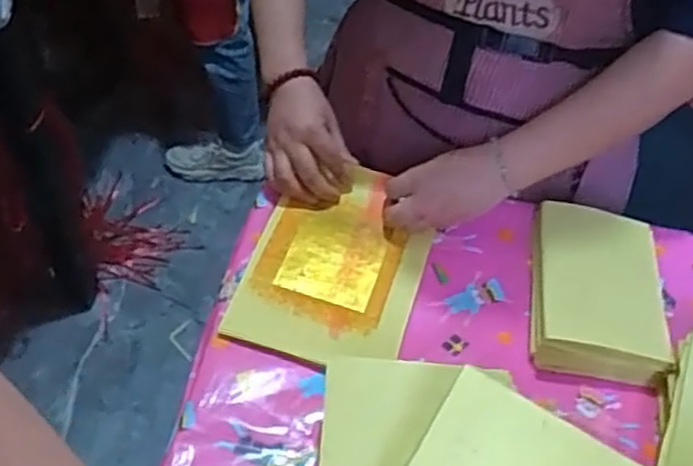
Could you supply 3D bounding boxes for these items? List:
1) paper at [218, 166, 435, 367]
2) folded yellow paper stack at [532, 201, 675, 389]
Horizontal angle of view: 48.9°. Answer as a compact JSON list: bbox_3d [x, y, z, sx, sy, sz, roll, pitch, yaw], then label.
[{"bbox_3d":[-0.008,0.029,0.741,0.160,0.013,0.216,18,56,5],"label":"paper"},{"bbox_3d":[0.240,0.058,0.725,0.120,0.052,0.168,8,51,3],"label":"folded yellow paper stack"}]

